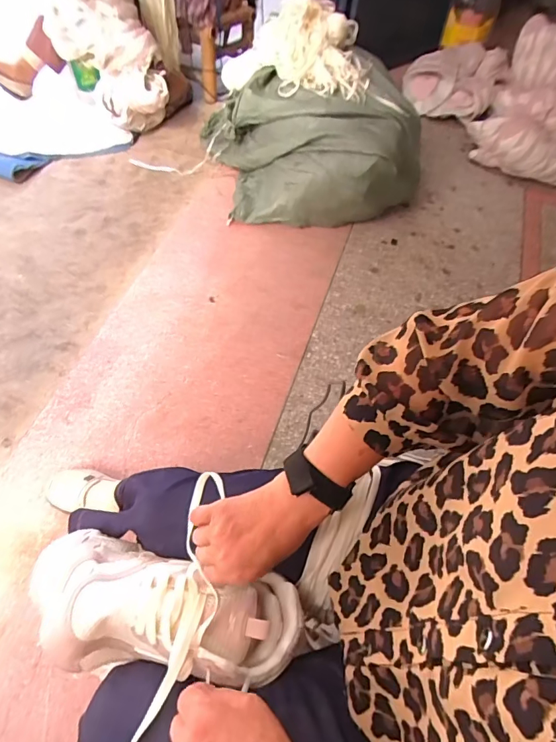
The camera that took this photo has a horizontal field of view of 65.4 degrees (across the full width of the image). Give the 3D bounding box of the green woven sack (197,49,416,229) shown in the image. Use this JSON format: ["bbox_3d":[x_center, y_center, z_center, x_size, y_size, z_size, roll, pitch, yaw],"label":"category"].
[{"bbox_3d":[0.086,-0.683,1.302,0.602,0.291,0.452,0,58,-2],"label":"green woven sack"}]

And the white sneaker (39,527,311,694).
[{"bbox_3d":[-0.129,0.236,0.433,0.291,0.102,0.115,10,58,10],"label":"white sneaker"}]

